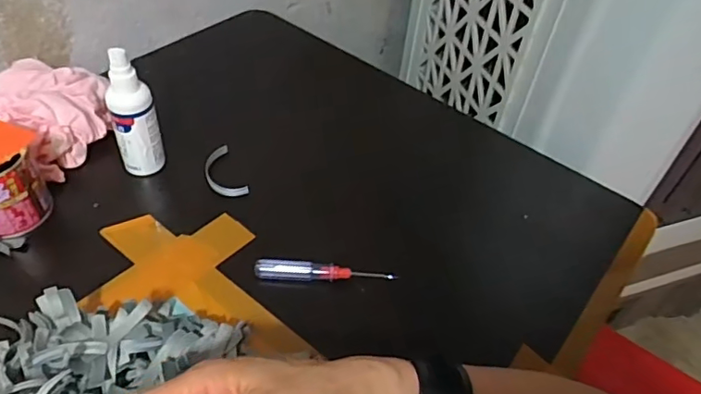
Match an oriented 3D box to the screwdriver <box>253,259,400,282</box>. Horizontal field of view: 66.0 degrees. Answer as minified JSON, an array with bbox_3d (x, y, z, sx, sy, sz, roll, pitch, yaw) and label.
[{"bbox_3d":[-0.022,0.065,0.471,0.120,0.013,0.014,4,46,-3],"label":"screwdriver"}]

